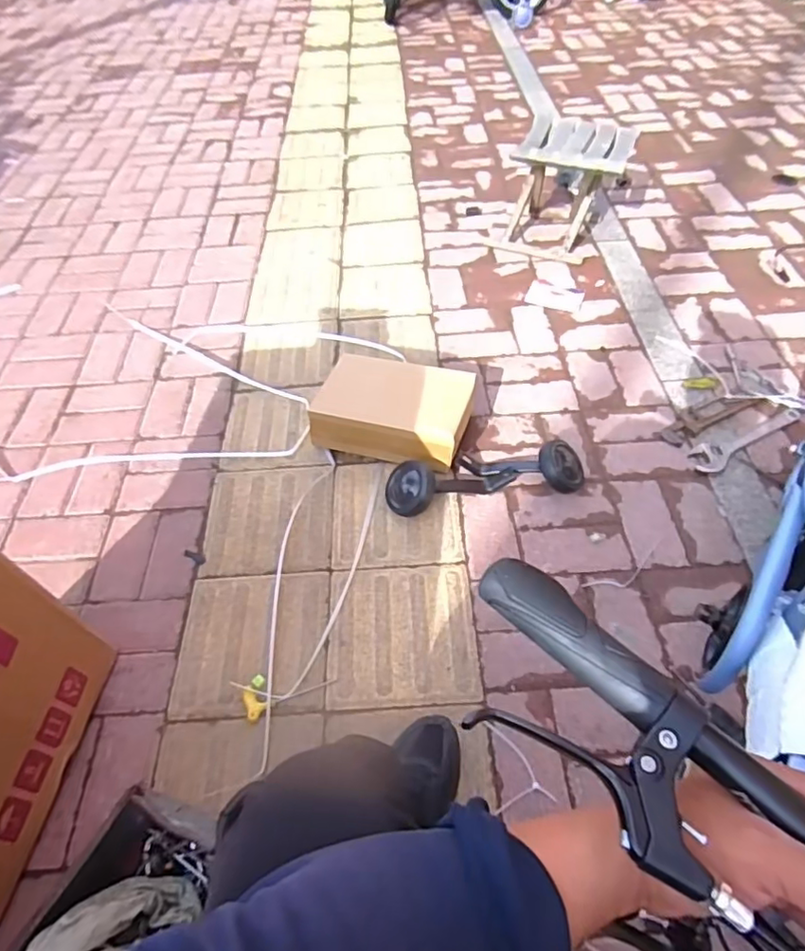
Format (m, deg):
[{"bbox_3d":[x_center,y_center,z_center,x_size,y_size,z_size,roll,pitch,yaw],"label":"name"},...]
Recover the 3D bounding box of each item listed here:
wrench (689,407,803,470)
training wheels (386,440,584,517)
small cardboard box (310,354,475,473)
[{"bbox_3d":[0.712,-0.083,1.179,0.275,0.009,0.063,-26,54,-16],"label":"wrench"},{"bbox_3d":[0.160,-0.008,1.106,0.380,0.085,0.117,-10,51,-4],"label":"training wheels"},{"bbox_3d":[-0.015,-0.135,1.195,0.317,0.113,0.212,14,55,12],"label":"small cardboard box"}]

